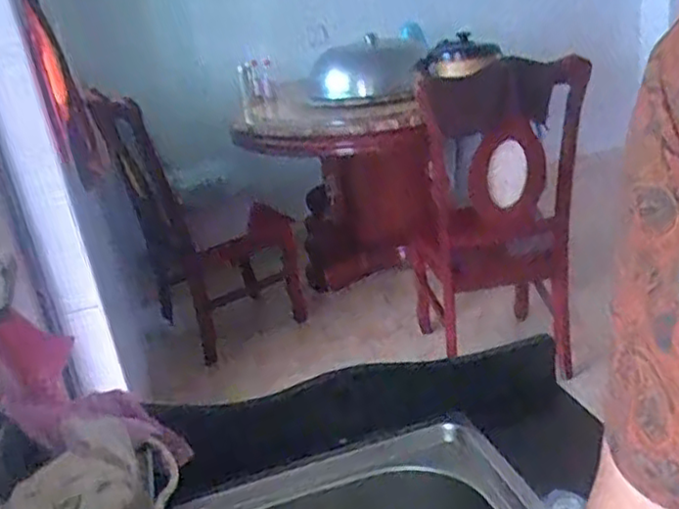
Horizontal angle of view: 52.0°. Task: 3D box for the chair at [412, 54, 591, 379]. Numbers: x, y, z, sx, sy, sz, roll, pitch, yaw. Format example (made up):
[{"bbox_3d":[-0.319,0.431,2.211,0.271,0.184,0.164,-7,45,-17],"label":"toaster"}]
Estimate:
[{"bbox_3d":[0.416,-0.111,1.889,0.430,0.823,0.384,-5,23,7],"label":"chair"}]

